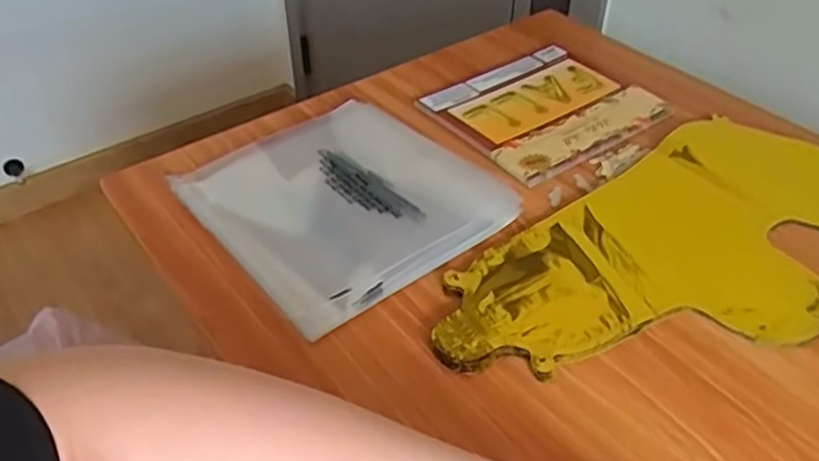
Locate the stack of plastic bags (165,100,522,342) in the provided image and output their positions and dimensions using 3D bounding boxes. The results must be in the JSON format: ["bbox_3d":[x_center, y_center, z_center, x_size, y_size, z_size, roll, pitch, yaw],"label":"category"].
[{"bbox_3d":[-0.057,-0.030,0.580,0.205,0.019,0.216,-29,49,-26],"label":"stack of plastic bags"}]

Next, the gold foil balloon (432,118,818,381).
[{"bbox_3d":[0.207,0.015,0.531,0.394,0.011,0.193,-28,48,-25],"label":"gold foil balloon"}]

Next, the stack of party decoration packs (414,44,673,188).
[{"bbox_3d":[0.127,-0.119,0.683,0.190,0.007,0.160,-26,48,-24],"label":"stack of party decoration packs"}]

